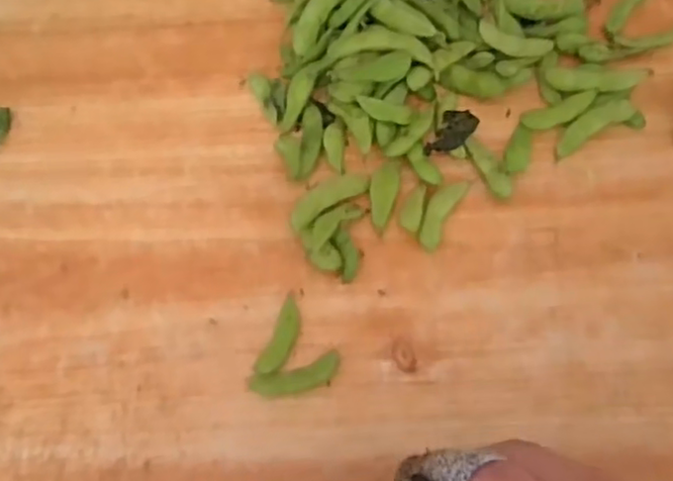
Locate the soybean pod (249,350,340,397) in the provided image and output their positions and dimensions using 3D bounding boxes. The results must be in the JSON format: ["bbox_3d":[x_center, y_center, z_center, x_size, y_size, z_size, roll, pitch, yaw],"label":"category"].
[{"bbox_3d":[-0.021,0.070,0.340,0.047,0.004,0.014,-16,67,-5],"label":"soybean pod"}]

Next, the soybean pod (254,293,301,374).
[{"bbox_3d":[-0.028,0.050,0.348,0.014,0.004,0.043,19,68,10],"label":"soybean pod"}]

